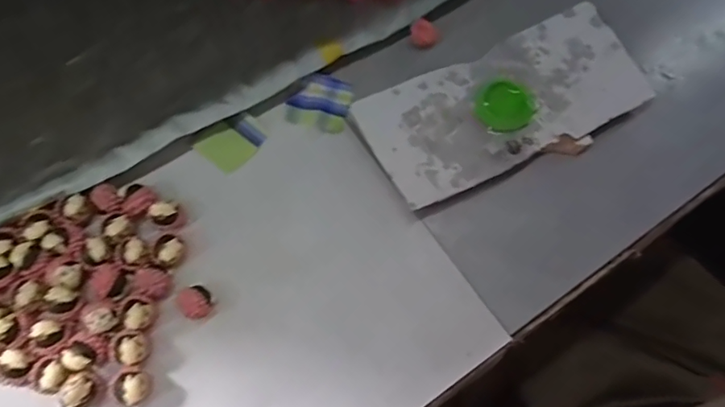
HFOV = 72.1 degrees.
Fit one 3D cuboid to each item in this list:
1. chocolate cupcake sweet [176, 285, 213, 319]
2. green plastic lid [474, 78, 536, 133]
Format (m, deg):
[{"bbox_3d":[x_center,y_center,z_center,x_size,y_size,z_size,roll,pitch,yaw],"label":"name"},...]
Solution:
[{"bbox_3d":[-0.096,0.058,0.289,0.017,0.017,0.018,1,66,-1],"label":"chocolate cupcake sweet"},{"bbox_3d":[0.095,-0.066,0.327,0.039,0.009,0.035,-27,70,-13],"label":"green plastic lid"}]

